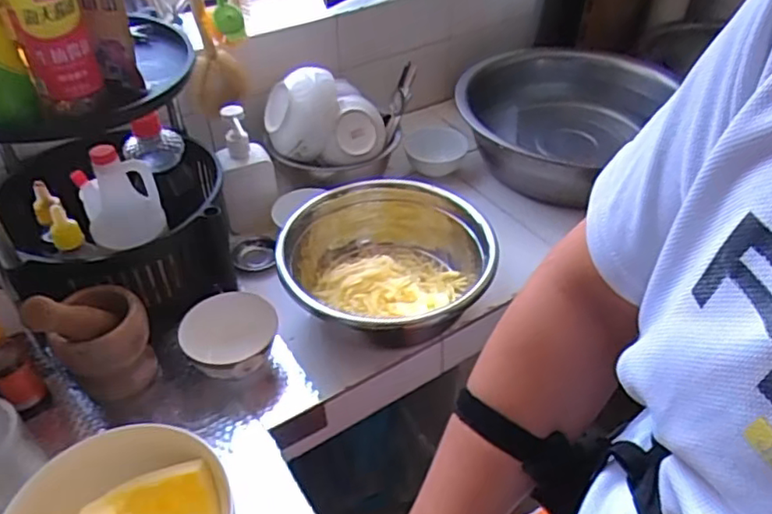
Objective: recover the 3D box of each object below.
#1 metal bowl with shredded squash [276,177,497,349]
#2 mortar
[{"bbox_3d":[-0.002,0.009,0.802,0.253,0.124,0.267,0,42,0],"label":"metal bowl with shredded squash"},{"bbox_3d":[-0.322,0.103,0.720,0.087,0.118,0.097,-4,43,-4],"label":"mortar"}]

